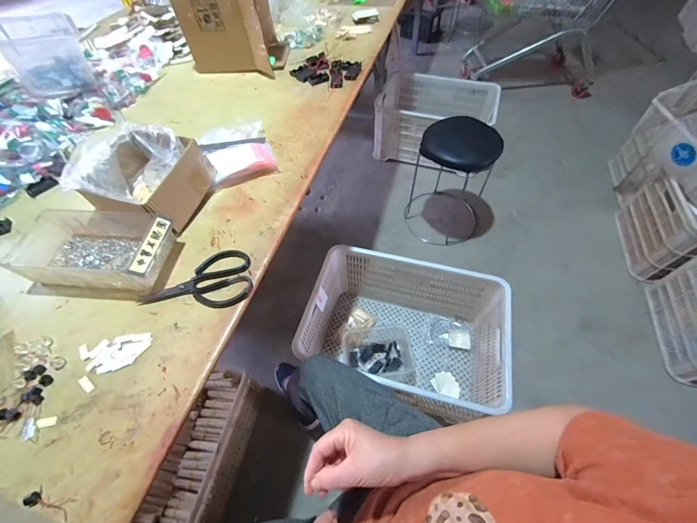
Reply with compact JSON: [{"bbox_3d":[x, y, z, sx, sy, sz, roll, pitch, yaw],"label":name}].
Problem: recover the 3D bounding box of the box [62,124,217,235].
[{"bbox_3d":[-0.400,-0.164,0.603,0.207,0.110,0.184,12,58,13],"label":"box"}]

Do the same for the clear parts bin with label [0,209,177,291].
[{"bbox_3d":[-0.444,-0.025,0.540,0.264,0.065,0.144,2,56,7],"label":"clear parts bin with label"}]

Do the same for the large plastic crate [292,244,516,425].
[{"bbox_3d":[0.182,0.250,1.049,0.597,0.322,0.413,14,58,11],"label":"large plastic crate"}]

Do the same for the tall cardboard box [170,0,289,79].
[{"bbox_3d":[-0.337,-0.772,0.897,0.243,0.297,0.277,7,57,9],"label":"tall cardboard box"}]

